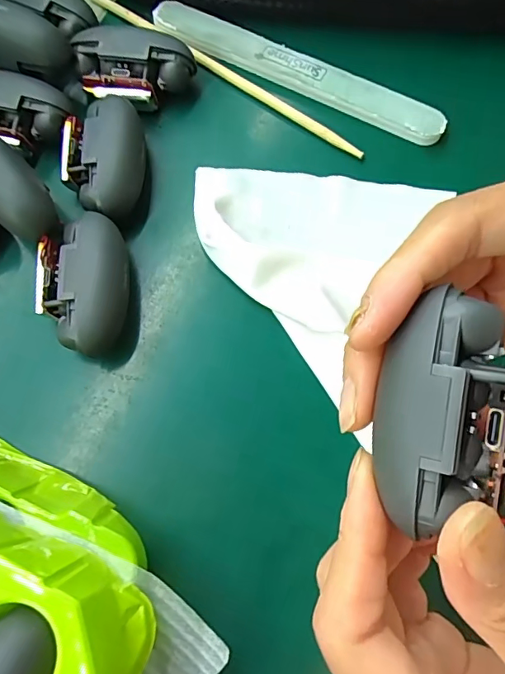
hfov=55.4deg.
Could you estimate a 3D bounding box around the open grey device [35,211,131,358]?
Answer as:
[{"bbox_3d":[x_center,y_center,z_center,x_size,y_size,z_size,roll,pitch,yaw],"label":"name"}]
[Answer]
[{"bbox_3d":[-0.075,-0.022,0.217,0.039,0.027,0.065,-6,73,0],"label":"open grey device"}]

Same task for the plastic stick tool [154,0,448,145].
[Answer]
[{"bbox_3d":[0.023,-0.147,0.264,0.172,0.006,0.019,27,75,9],"label":"plastic stick tool"}]

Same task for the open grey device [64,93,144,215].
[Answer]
[{"bbox_3d":[-0.072,-0.086,0.238,0.039,0.027,0.060,-11,73,-2],"label":"open grey device"}]

